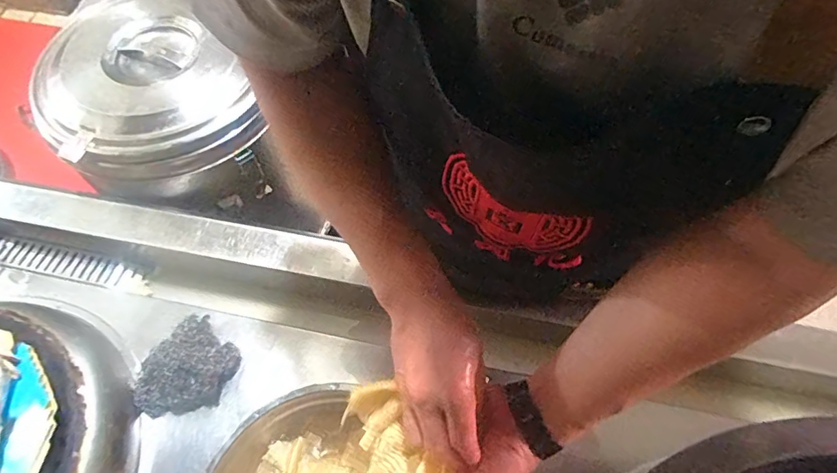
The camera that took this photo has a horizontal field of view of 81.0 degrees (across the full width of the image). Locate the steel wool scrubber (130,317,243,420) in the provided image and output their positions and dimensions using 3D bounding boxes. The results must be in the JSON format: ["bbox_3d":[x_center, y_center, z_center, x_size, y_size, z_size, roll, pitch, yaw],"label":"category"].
[{"bbox_3d":[-0.304,0.172,0.637,0.113,0.041,0.134,24,64,14],"label":"steel wool scrubber"}]

